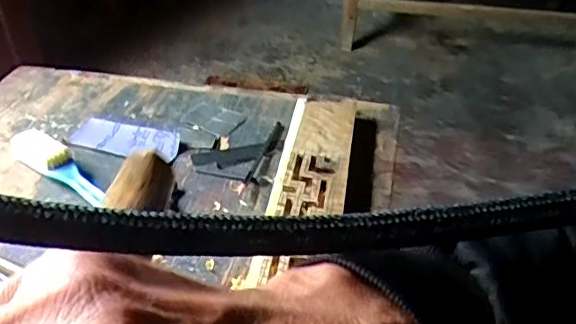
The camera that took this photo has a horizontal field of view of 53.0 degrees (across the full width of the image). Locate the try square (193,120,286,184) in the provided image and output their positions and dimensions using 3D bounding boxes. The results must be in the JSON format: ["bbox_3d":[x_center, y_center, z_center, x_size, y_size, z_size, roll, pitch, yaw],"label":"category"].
[{"bbox_3d":[-0.063,-0.020,0.740,0.087,0.006,0.125,14,39,17],"label":"try square"}]

